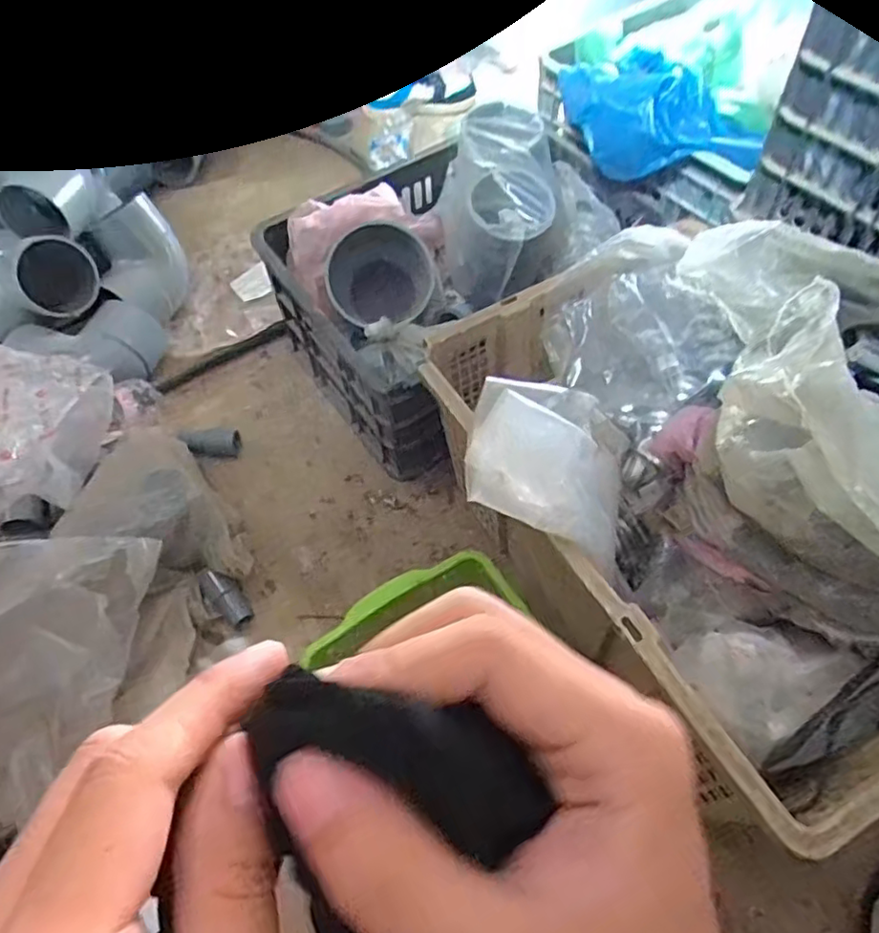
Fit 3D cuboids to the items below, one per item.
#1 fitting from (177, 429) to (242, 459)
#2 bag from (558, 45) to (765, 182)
[{"bbox_3d":[-0.292,-0.030,0.802,0.073,0.029,0.030,4,55,-12],"label":"fitting"},{"bbox_3d":[0.241,-0.409,0.733,0.243,0.084,0.107,29,63,21],"label":"bag"}]

